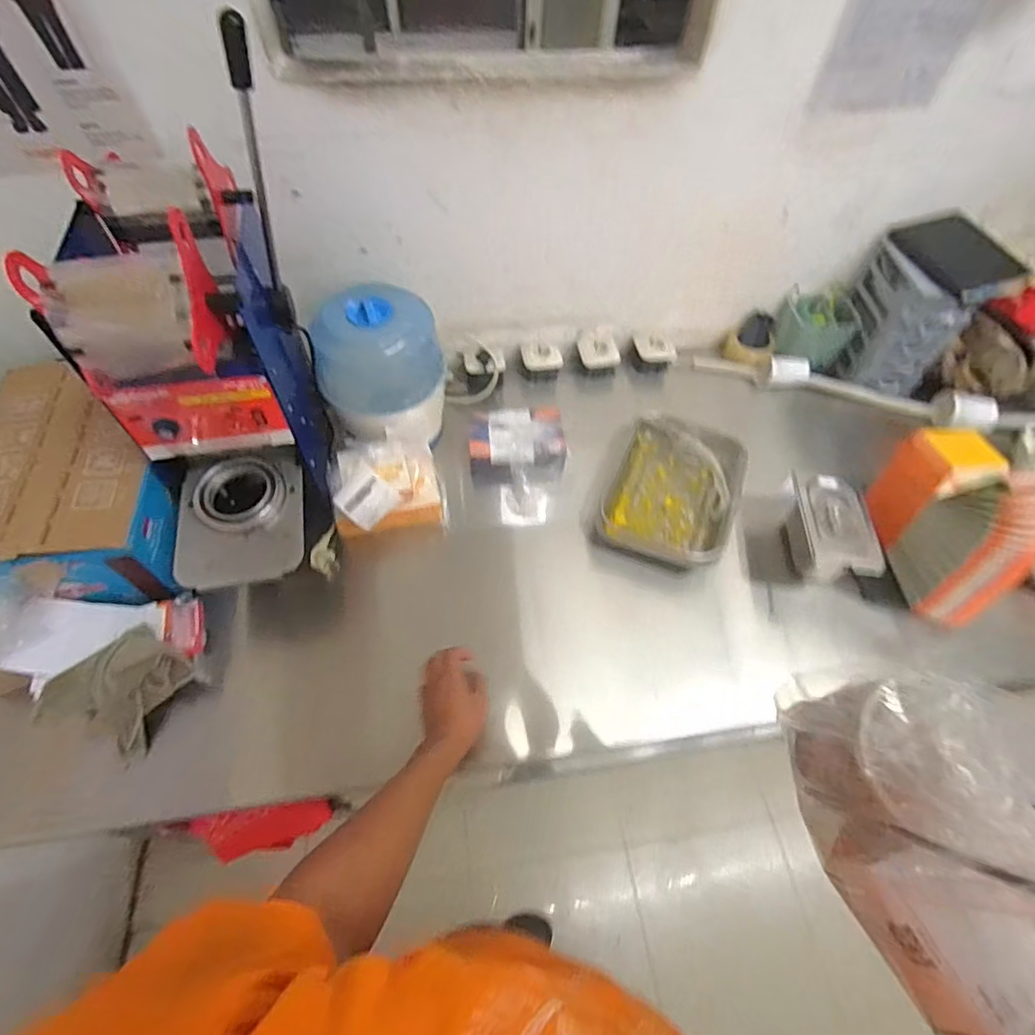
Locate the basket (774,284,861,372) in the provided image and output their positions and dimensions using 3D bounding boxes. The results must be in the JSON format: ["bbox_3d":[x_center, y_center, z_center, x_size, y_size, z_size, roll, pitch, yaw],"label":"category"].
[{"bbox_3d":[0.642,-0.411,1.174,0.154,0.113,0.114,30,61,16],"label":"basket"}]

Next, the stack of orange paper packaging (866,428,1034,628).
[{"bbox_3d":[0.680,-0.005,0.842,0.104,0.244,0.266,-1,58,-3],"label":"stack of orange paper packaging"}]

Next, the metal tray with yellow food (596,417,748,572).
[{"bbox_3d":[0.281,-0.053,0.973,0.218,0.073,0.291,21,59,11],"label":"metal tray with yellow food"}]

